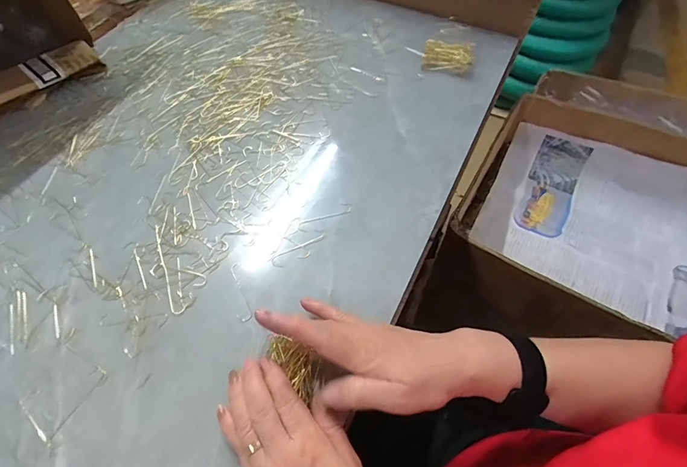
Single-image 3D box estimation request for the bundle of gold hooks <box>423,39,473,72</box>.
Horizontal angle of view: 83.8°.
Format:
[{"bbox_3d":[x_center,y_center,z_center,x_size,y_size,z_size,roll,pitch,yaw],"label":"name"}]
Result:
[{"bbox_3d":[0.152,-0.259,0.561,0.069,0.023,0.034,17,59,10],"label":"bundle of gold hooks"}]

